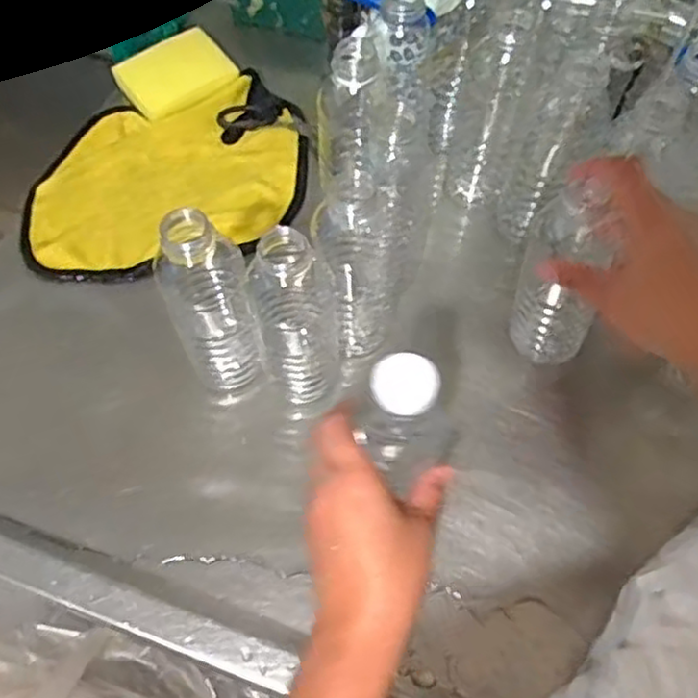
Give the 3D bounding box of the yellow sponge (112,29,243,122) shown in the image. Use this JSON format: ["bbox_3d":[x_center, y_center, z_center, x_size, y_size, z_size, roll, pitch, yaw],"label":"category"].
[{"bbox_3d":[-0.163,-0.260,0.694,0.101,0.015,0.067,-30,85,-11],"label":"yellow sponge"}]

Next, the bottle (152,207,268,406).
[{"bbox_3d":[-0.092,-0.028,0.491,0.057,0.159,0.056,1,60,-1],"label":"bottle"}]

